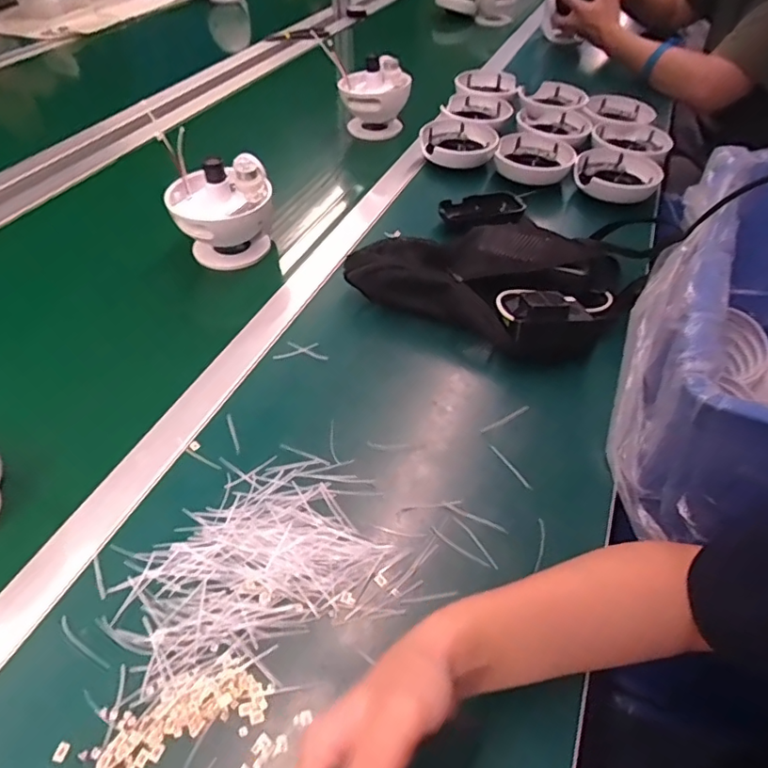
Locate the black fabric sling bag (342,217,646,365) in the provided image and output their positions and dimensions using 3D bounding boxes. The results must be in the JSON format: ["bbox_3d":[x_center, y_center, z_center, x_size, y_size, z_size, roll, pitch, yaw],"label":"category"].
[{"bbox_3d":[0.123,-0.118,0.581,0.264,0.050,0.179,25,51,21],"label":"black fabric sling bag"}]

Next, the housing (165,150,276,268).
[{"bbox_3d":[-0.188,-0.202,0.625,0.111,0.110,0.087,-13,48,-14],"label":"housing"}]

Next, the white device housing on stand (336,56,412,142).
[{"bbox_3d":[-0.014,-0.454,0.871,0.111,0.110,0.093,1,46,-1],"label":"white device housing on stand"}]

